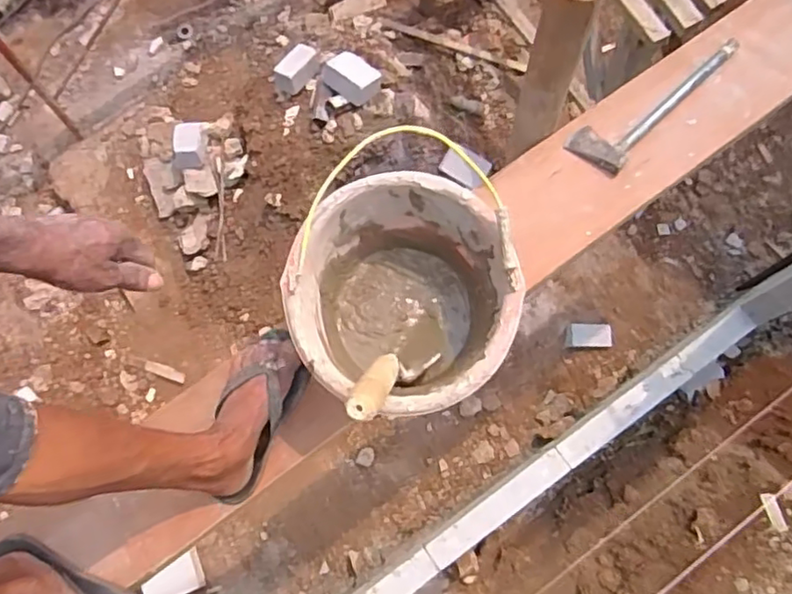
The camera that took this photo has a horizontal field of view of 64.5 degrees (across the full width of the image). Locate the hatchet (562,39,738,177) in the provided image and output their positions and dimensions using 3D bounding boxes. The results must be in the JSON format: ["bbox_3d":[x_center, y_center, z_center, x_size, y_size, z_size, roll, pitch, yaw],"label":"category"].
[{"bbox_3d":[0.420,-0.326,1.015,0.337,0.028,0.095,-42,76,-11],"label":"hatchet"}]

